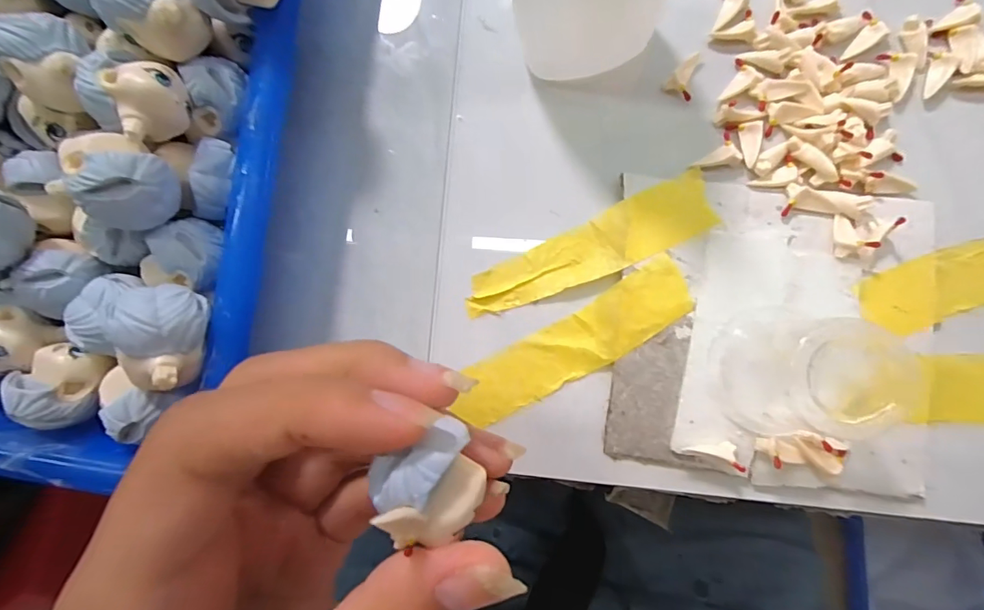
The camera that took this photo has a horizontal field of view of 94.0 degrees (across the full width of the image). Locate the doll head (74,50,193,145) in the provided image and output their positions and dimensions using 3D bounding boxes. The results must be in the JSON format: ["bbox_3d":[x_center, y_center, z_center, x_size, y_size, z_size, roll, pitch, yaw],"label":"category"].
[{"bbox_3d":[-0.097,-0.057,0.127,0.022,0.016,0.021,24,89,6],"label":"doll head"}]

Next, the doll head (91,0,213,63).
[{"bbox_3d":[-0.092,-0.081,0.125,0.020,0.016,0.022,40,91,6],"label":"doll head"}]

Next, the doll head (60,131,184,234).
[{"bbox_3d":[-0.100,-0.033,0.124,0.022,0.022,0.022,25,89,6],"label":"doll head"}]

